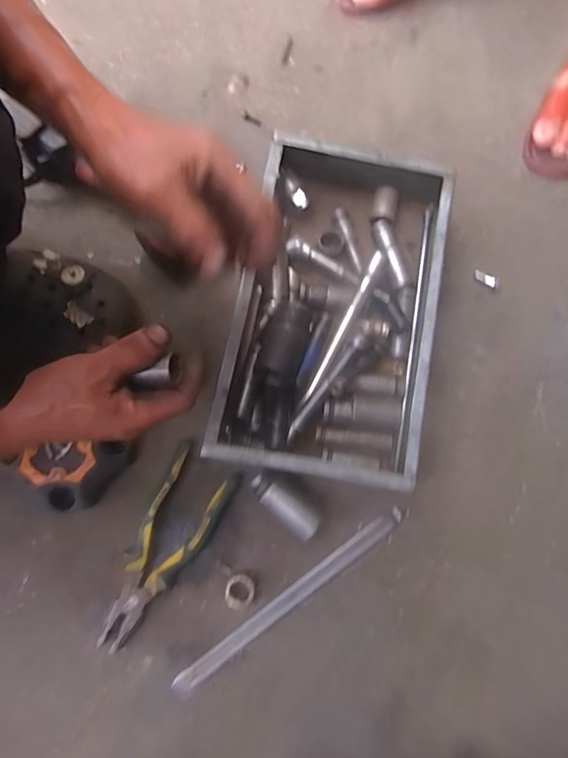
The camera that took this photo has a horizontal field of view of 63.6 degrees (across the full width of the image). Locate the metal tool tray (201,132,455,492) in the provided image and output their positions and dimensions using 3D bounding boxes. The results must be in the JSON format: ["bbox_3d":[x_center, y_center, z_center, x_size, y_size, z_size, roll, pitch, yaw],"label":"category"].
[{"bbox_3d":[0.052,-0.069,0.485,0.200,0.087,0.336,9,79,1],"label":"metal tool tray"}]

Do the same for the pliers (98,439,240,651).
[{"bbox_3d":[-0.117,0.171,0.456,0.070,0.019,0.193,24,80,5],"label":"pliers"}]

